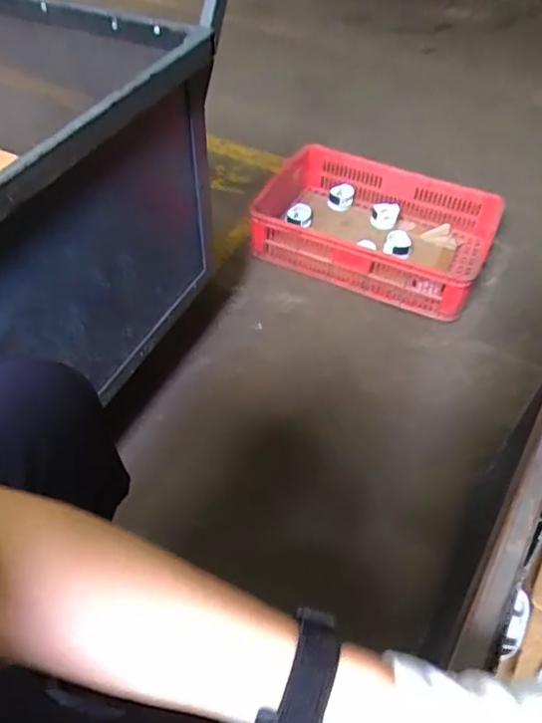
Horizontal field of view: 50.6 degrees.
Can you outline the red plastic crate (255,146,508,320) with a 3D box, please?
[{"bbox_3d":[0.296,-0.391,1.655,0.644,0.160,0.439,20,51,15],"label":"red plastic crate"}]

